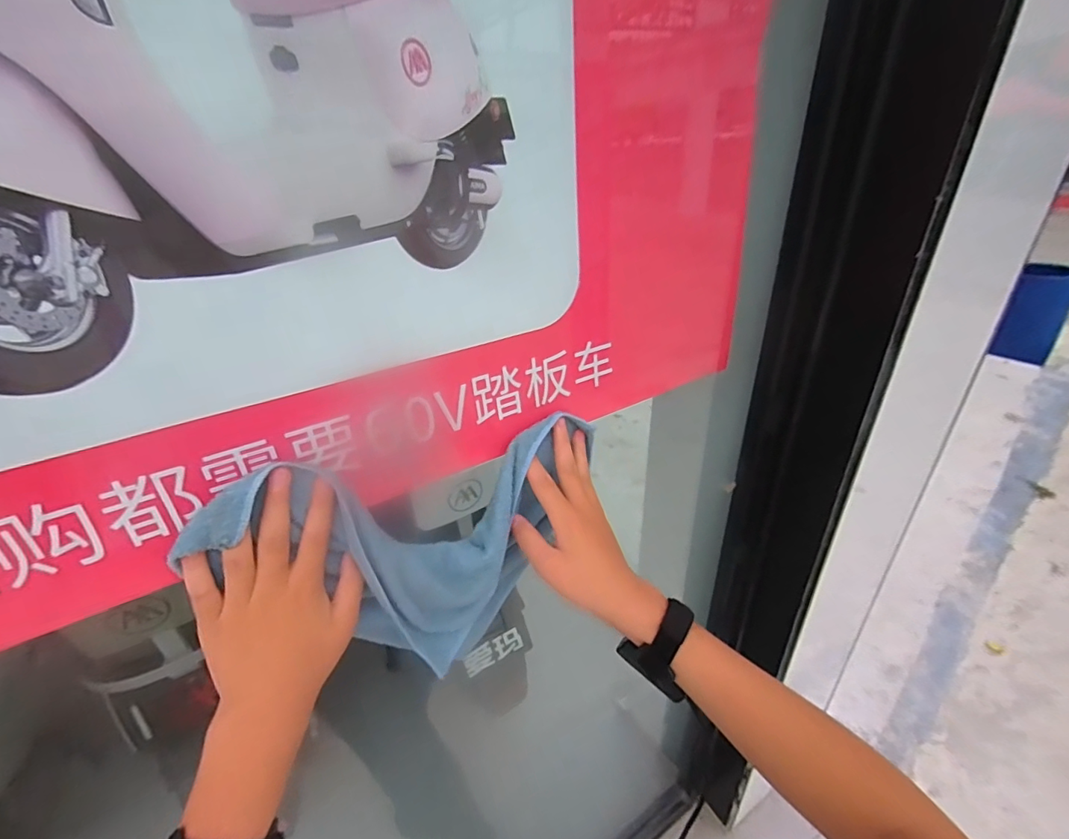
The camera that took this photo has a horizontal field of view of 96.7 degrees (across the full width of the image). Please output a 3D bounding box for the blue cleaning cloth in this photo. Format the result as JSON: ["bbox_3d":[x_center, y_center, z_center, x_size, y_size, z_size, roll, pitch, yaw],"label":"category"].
[{"bbox_3d":[-0.080,0.105,0.411,0.324,0.206,0.059,-20,34,-27],"label":"blue cleaning cloth"}]

